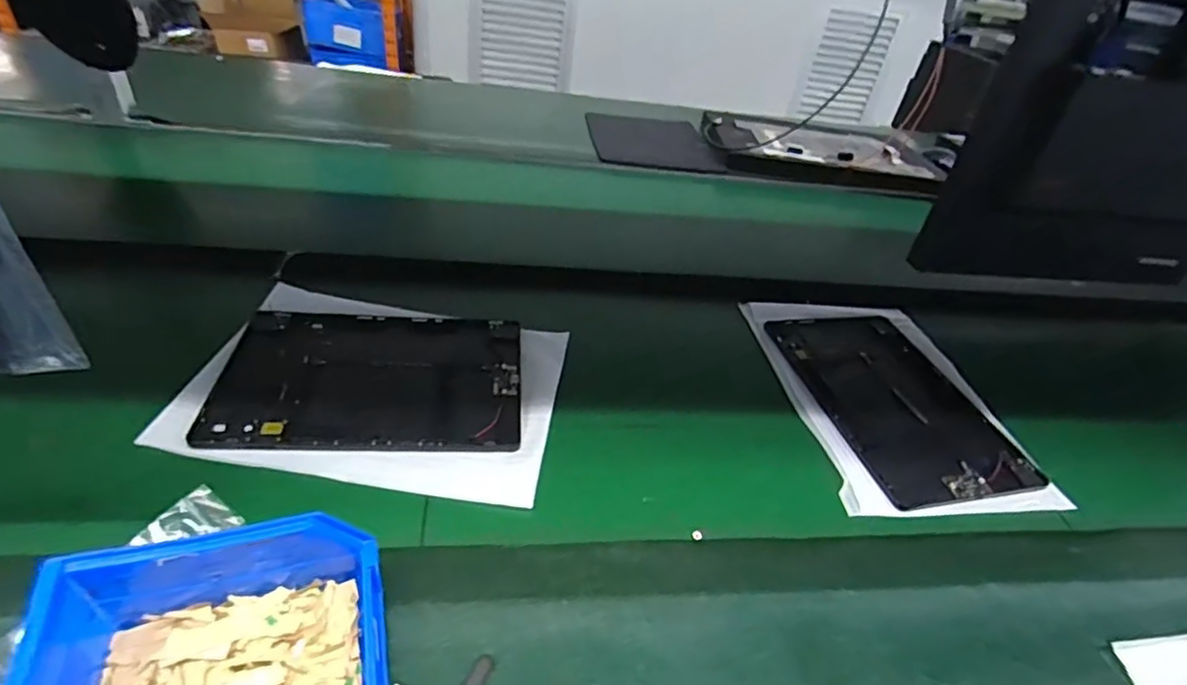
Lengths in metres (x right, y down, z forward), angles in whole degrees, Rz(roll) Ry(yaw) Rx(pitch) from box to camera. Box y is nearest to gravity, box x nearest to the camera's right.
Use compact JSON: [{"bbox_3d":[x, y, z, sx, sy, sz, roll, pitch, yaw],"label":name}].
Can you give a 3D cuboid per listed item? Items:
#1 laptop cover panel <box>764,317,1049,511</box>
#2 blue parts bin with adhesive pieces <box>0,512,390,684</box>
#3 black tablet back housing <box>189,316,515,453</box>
[{"bbox_3d":[0.277,0.049,0.557,0.146,0.013,0.235,-2,40,-15],"label":"laptop cover panel"},{"bbox_3d":[-0.179,0.153,0.291,0.143,0.076,0.120,-6,41,-18],"label":"blue parts bin with adhesive pieces"},{"bbox_3d":[-0.177,0.029,0.495,0.231,0.008,0.154,2,39,-11],"label":"black tablet back housing"}]

